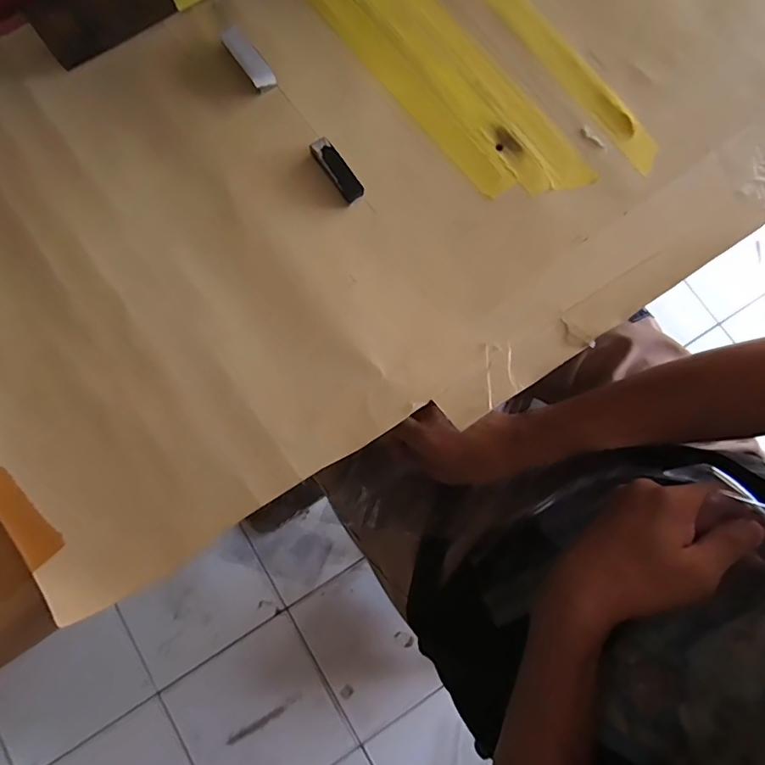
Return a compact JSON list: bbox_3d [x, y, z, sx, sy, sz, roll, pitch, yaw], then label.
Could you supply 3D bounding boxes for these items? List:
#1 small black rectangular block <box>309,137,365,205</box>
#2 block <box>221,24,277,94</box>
[{"bbox_3d":[-0.023,-0.108,0.253,0.011,0.009,0.036,-35,80,-9],"label":"small black rectangular block"},{"bbox_3d":[-0.072,-0.174,0.266,0.012,0.010,0.039,-33,80,-8],"label":"block"}]

